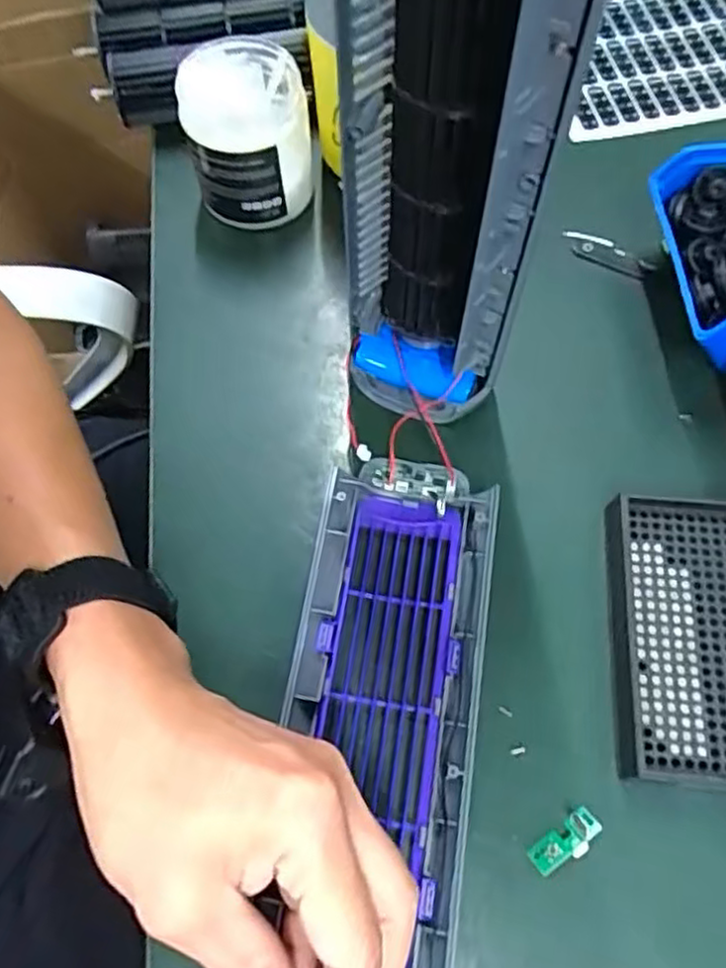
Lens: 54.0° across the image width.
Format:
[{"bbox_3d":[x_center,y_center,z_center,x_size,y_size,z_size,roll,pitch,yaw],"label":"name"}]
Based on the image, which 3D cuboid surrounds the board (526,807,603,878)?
[{"bbox_3d":[0.090,0.159,0.314,0.034,0.004,0.015,-32,70,-12],"label":"board"}]

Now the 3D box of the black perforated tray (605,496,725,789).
[{"bbox_3d":[0.170,0.074,0.345,0.092,0.017,0.135,4,67,3],"label":"black perforated tray"}]

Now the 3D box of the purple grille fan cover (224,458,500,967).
[{"bbox_3d":[0.004,0.124,0.321,0.093,0.027,0.297,6,66,4],"label":"purple grille fan cover"}]

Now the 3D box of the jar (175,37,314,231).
[{"bbox_3d":[-0.070,-0.214,0.448,0.071,0.088,0.076,-2,67,0],"label":"jar"}]

